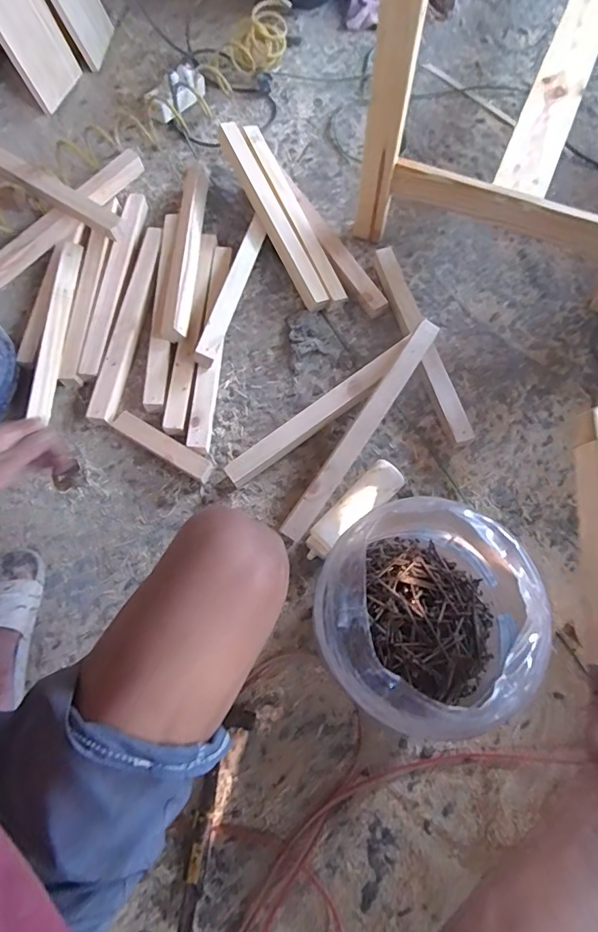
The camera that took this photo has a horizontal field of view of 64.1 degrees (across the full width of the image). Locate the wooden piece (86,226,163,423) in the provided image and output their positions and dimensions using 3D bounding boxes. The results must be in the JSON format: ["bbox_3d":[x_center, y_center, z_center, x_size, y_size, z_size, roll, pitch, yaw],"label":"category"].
[{"bbox_3d":[-0.320,-0.278,0.916,0.048,0.036,0.432,8,69,3],"label":"wooden piece"}]

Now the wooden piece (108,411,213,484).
[{"bbox_3d":[-0.235,-0.034,0.830,0.191,0.035,0.035,30,72,10],"label":"wooden piece"}]

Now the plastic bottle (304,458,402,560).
[{"bbox_3d":[0.085,0.075,0.778,0.196,0.061,0.061,-42,78,-14],"label":"plastic bottle"}]

